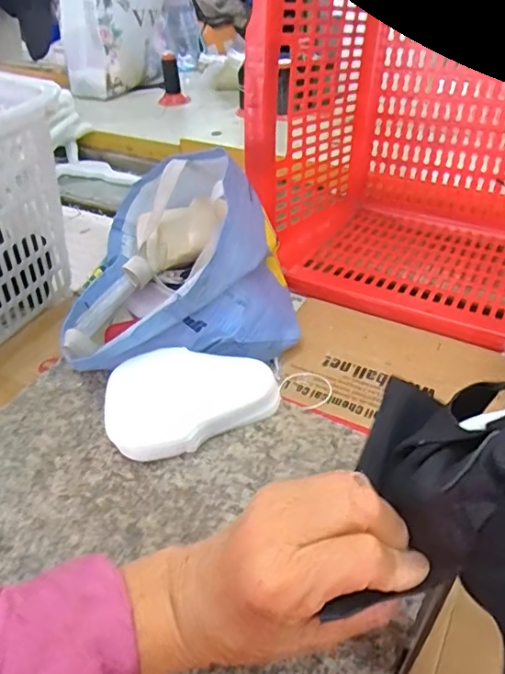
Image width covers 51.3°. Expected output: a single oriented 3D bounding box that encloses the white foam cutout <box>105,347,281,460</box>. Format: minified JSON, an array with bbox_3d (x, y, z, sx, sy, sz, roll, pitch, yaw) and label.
[{"bbox_3d":[-0.054,0.055,0.470,0.145,0.036,0.094,-12,44,-8],"label":"white foam cutout"}]

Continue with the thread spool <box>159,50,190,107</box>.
[{"bbox_3d":[-0.172,-0.550,1.110,0.063,0.100,0.055,-5,41,-2],"label":"thread spool"}]

